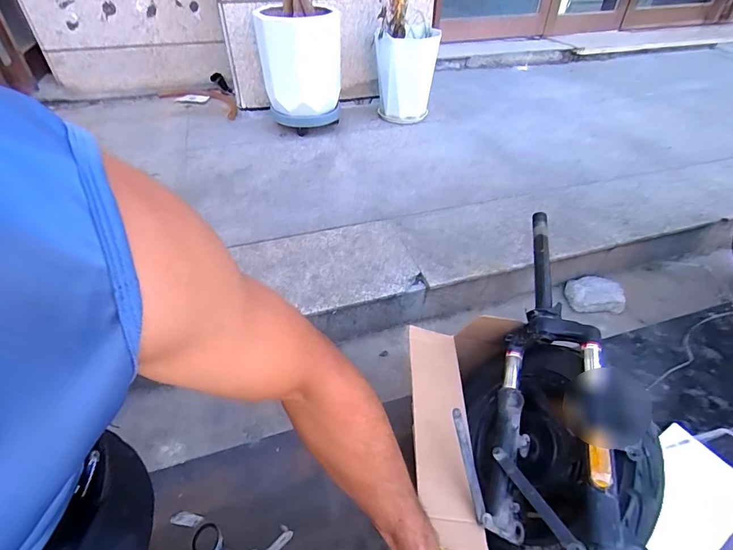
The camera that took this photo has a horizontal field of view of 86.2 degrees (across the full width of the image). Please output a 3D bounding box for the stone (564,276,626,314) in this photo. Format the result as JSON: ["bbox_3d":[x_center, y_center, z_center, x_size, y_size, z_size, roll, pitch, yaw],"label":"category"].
[{"bbox_3d":[0.674,0.060,1.170,0.160,0.056,0.135,-5,39,-2],"label":"stone"}]

